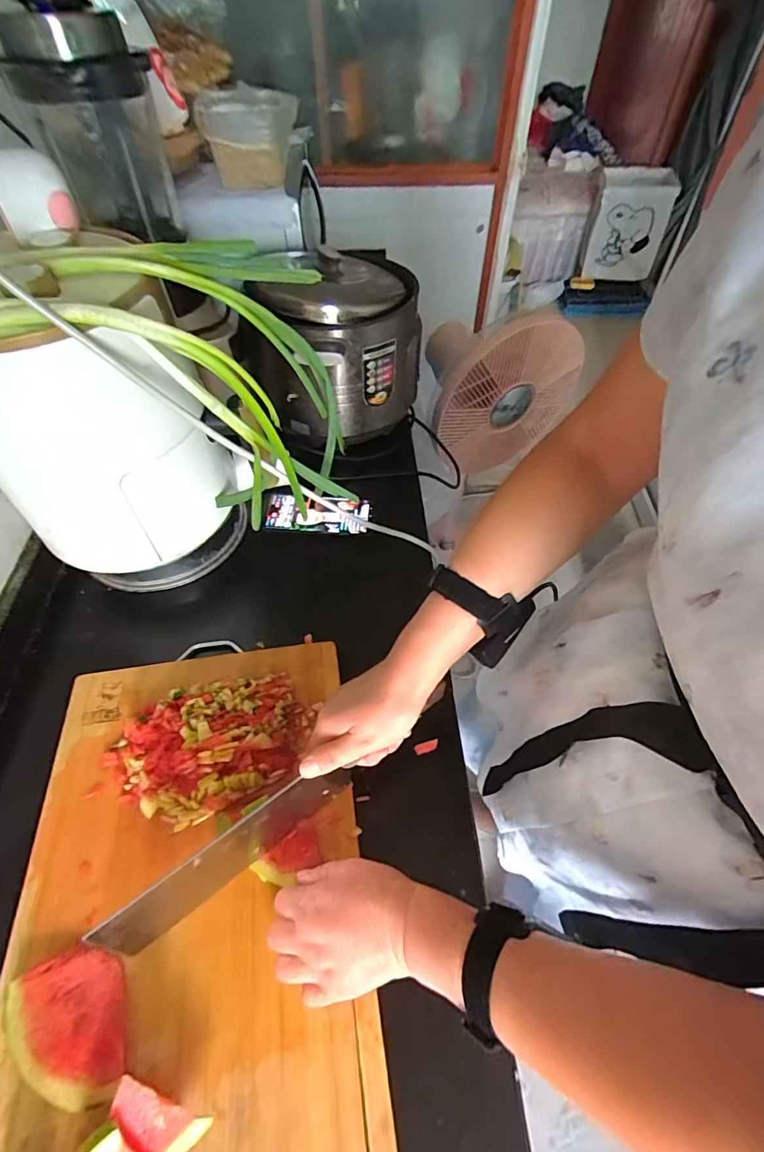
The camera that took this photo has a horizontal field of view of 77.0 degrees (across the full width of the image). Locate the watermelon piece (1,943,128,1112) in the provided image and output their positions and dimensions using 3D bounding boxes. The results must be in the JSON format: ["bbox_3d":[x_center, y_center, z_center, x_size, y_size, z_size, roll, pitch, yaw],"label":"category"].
[{"bbox_3d":[-0.238,0.340,0.363,0.080,0.015,0.096,-14,53,-15],"label":"watermelon piece"}]

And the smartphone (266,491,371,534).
[{"bbox_3d":[-0.099,-0.095,0.727,0.161,0.016,0.071,4,58,1],"label":"smartphone"}]

